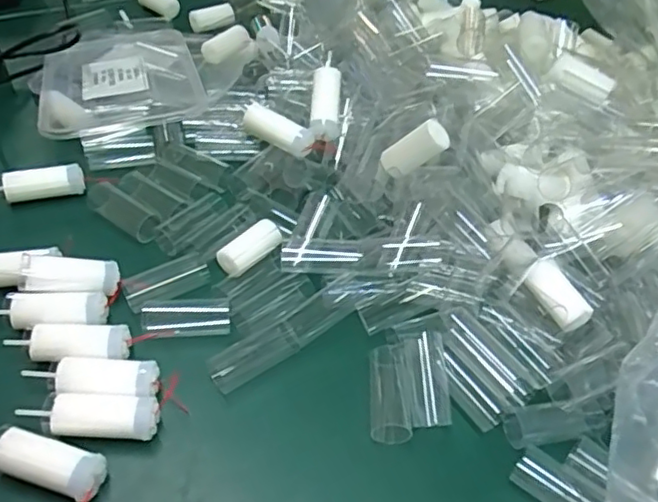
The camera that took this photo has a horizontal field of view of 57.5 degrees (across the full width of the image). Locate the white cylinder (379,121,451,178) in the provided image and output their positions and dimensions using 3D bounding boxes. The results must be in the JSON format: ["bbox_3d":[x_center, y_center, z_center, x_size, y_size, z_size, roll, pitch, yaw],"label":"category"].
[{"bbox_3d":[0.053,-0.063,0.372,0.042,0.019,0.017,-31,44,22],"label":"white cylinder"}]

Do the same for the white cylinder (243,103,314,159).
[{"bbox_3d":[-0.034,-0.082,0.407,0.049,0.020,0.015,27,48,-4],"label":"white cylinder"}]

